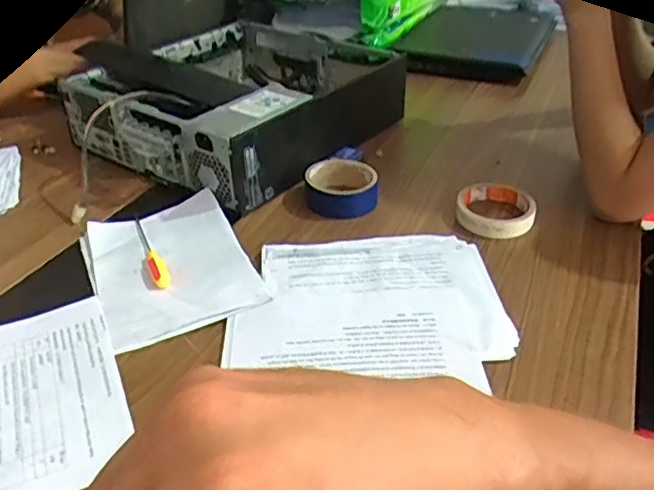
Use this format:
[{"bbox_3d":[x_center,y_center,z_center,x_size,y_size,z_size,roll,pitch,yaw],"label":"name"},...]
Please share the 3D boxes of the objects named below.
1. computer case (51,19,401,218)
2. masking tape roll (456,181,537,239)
[{"bbox_3d":[-0.122,-0.209,0.875,0.363,0.101,0.392,27,42,32],"label":"computer case"},{"bbox_3d":[0.192,-0.045,0.691,0.084,0.028,0.094,14,36,16],"label":"masking tape roll"}]

